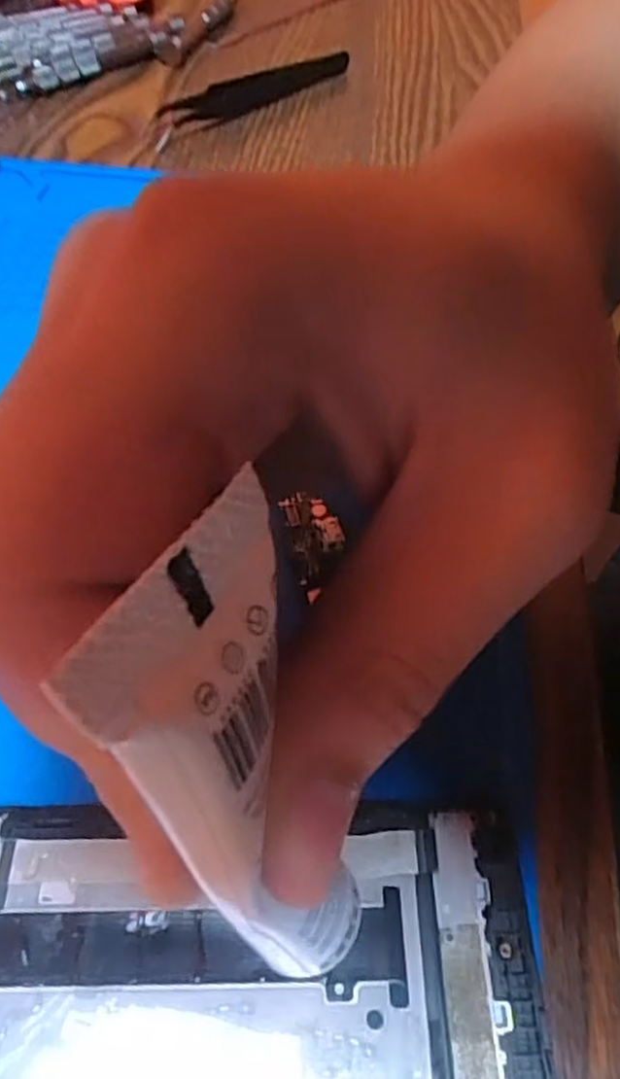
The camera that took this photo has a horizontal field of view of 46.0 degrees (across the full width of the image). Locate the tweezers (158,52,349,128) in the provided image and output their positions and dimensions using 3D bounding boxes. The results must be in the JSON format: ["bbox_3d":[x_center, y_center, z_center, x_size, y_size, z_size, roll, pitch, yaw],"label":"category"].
[{"bbox_3d":[-0.021,-0.210,0.341,0.099,0.010,0.019,-29,59,-24],"label":"tweezers"}]

